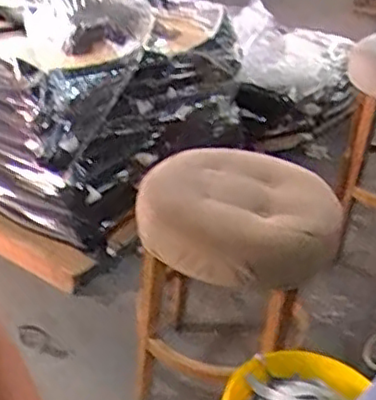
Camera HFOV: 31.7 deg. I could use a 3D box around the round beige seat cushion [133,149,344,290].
[{"bbox_3d":[0.127,0.039,1.483,0.396,0.138,0.406,4,30,-2],"label":"round beige seat cushion"}]

